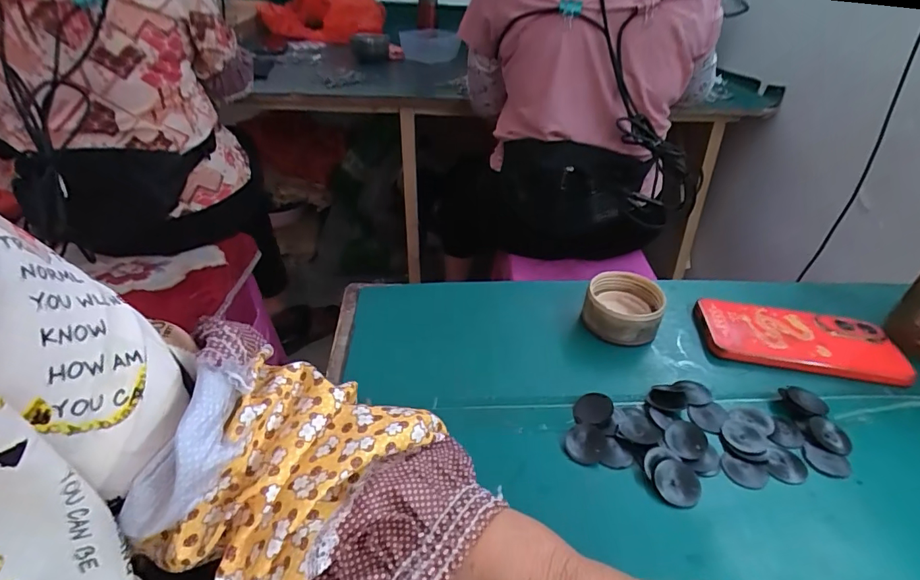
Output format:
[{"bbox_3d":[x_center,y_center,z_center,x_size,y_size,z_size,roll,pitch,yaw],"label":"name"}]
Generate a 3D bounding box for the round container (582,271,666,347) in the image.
[{"bbox_3d":[0.147,0.016,0.426,0.064,0.039,0.064,3,36,-2],"label":"round container"}]

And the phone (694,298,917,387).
[{"bbox_3d":[0.301,0.044,0.420,0.165,0.015,0.072,8,36,5],"label":"phone"}]

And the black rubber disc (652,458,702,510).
[{"bbox_3d":[0.138,0.123,0.302,0.028,0.004,0.029,0,54,0],"label":"black rubber disc"}]

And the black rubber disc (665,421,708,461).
[{"bbox_3d":[0.154,0.103,0.323,0.026,0.008,0.030,22,40,23],"label":"black rubber disc"}]

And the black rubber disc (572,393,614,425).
[{"bbox_3d":[0.096,0.087,0.345,0.029,0.004,0.028,-15,32,10],"label":"black rubber disc"}]

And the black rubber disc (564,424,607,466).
[{"bbox_3d":[0.086,0.106,0.324,0.028,0.004,0.027,-1,53,1],"label":"black rubber disc"}]

